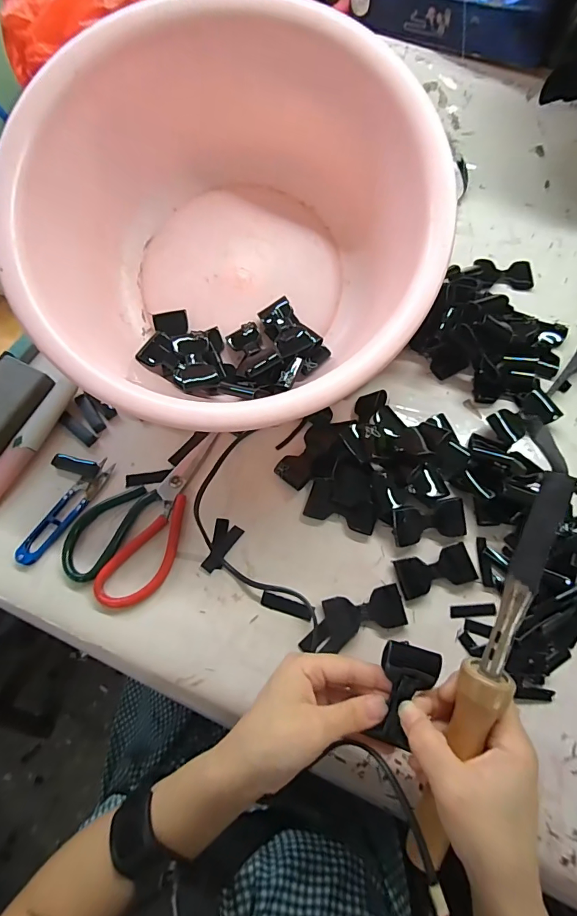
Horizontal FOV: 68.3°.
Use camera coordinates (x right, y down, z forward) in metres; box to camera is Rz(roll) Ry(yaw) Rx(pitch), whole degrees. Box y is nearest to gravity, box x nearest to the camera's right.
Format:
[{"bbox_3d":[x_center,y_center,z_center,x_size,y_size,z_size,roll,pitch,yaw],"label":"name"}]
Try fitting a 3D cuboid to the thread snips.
[{"bbox_3d":[-0.216,0.050,0.411,0.025,0.004,0.117,30,72,14],"label":"thread snips"}]

